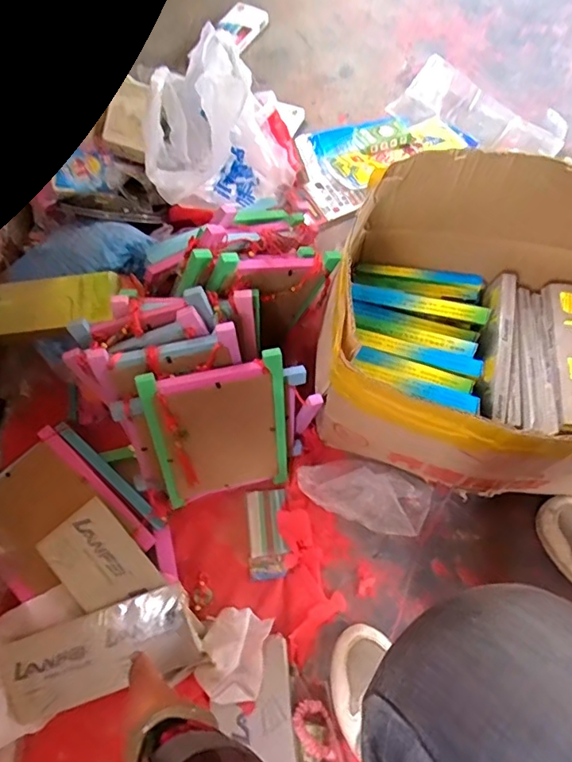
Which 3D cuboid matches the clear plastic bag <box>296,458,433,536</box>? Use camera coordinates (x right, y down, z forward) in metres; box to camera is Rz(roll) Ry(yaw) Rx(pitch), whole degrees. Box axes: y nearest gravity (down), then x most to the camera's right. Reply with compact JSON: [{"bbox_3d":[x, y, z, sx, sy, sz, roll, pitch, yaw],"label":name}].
[{"bbox_3d":[0.100,0.141,0.663,0.159,0.038,0.072,17,65,10],"label":"clear plastic bag"}]

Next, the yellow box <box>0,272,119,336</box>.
[{"bbox_3d":[-0.312,-0.094,0.668,0.188,0.023,0.074,-9,64,-3],"label":"yellow box"}]

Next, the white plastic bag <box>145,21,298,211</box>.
[{"bbox_3d":[-0.086,-0.362,0.796,0.163,0.283,0.222,12,64,7],"label":"white plastic bag"}]

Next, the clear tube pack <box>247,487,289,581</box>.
[{"bbox_3d":[-0.023,0.193,0.667,0.047,0.012,0.108,-4,63,0],"label":"clear tube pack"}]

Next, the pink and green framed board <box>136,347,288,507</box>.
[{"bbox_3d":[-0.076,0.063,0.614,0.152,0.206,0.015,-13,43,-11],"label":"pink and green framed board"}]

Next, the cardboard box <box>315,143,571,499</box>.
[{"bbox_3d":[0.241,-0.065,0.613,0.346,0.216,0.341,15,65,9],"label":"cardboard box"}]

